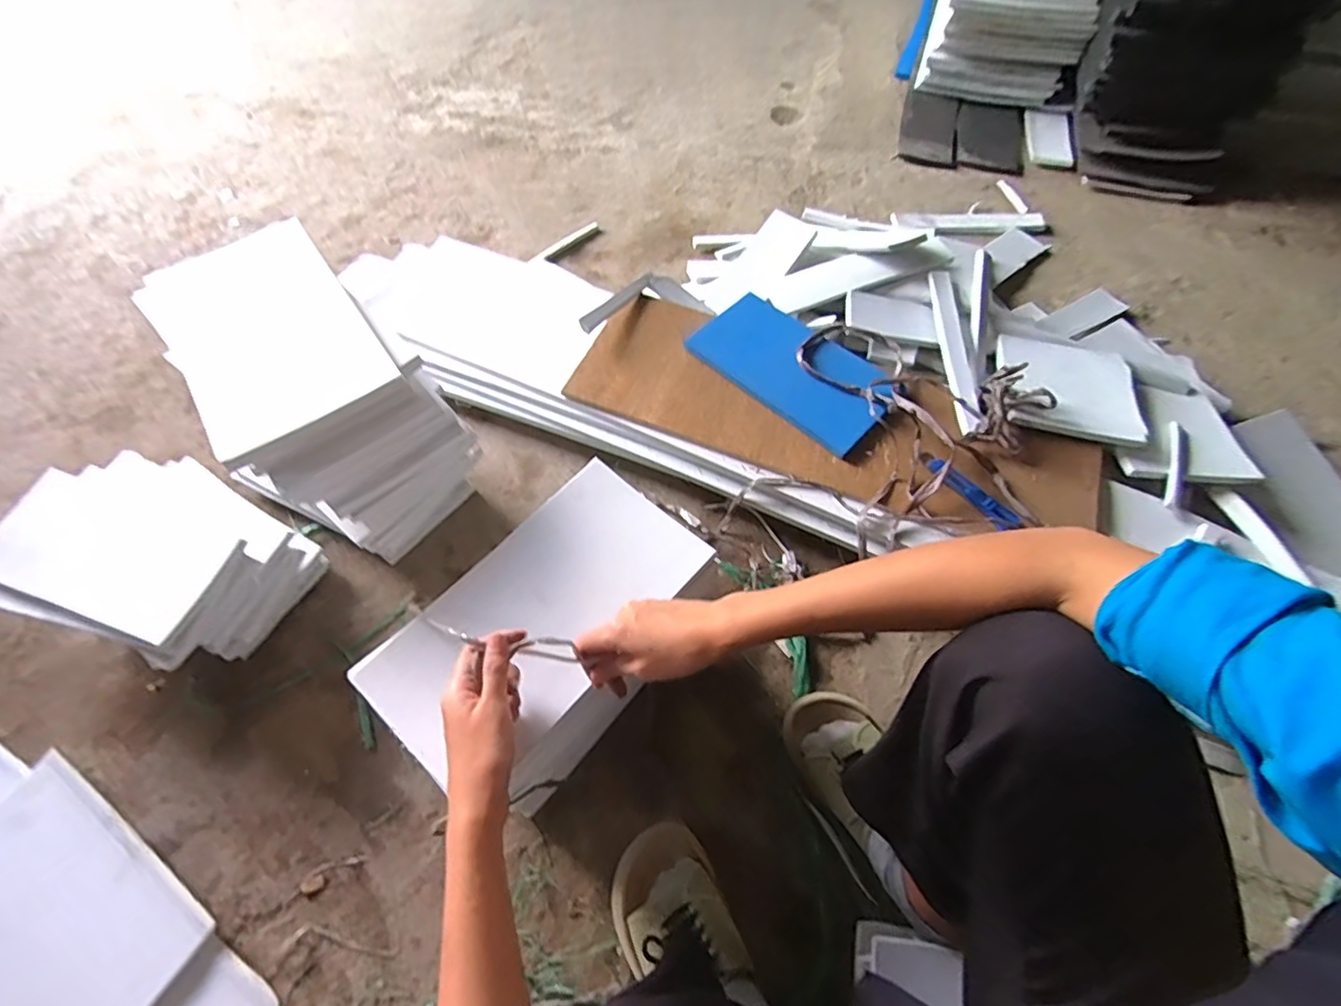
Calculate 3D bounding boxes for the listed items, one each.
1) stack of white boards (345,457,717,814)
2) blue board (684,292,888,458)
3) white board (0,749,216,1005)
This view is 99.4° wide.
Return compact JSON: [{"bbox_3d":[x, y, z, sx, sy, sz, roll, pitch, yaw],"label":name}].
[{"bbox_3d":[-0.109,0.138,0.566,0.146,0.215,0.277,37,66,20],"label":"stack of white boards"},{"bbox_3d":[0.173,-0.195,0.808,0.150,0.022,0.283,-41,67,-21],"label":"blue board"},{"bbox_3d":[-0.591,0.394,0.541,0.287,0.023,0.166,30,69,15],"label":"white board"}]

